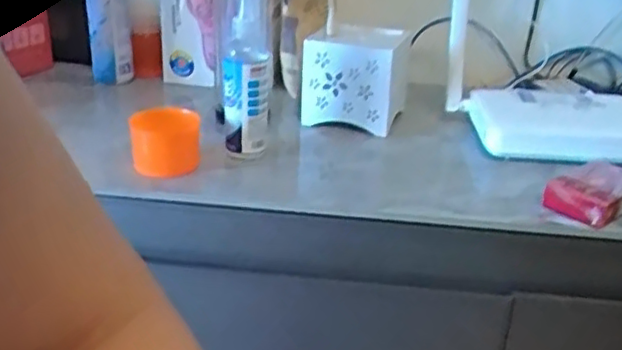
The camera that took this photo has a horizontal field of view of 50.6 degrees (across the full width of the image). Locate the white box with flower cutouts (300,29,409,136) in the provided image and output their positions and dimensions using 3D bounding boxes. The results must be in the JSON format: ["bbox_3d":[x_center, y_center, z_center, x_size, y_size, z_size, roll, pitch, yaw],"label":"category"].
[{"bbox_3d":[0.050,-0.115,0.759,0.105,0.098,0.106,9,27,13],"label":"white box with flower cutouts"}]

